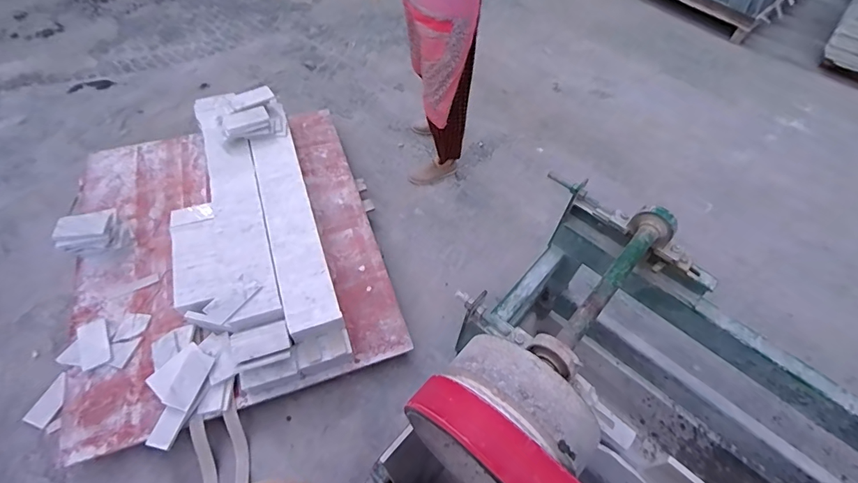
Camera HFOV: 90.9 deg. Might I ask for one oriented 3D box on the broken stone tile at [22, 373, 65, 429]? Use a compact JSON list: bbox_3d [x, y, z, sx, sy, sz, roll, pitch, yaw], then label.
[{"bbox_3d":[-1.133,0.475,1.262,0.066,0.020,0.153,26,70,0],"label":"broken stone tile"}]

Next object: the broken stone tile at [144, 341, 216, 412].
[{"bbox_3d":[-0.707,0.378,1.198,0.141,0.028,0.159,15,57,8],"label":"broken stone tile"}]

